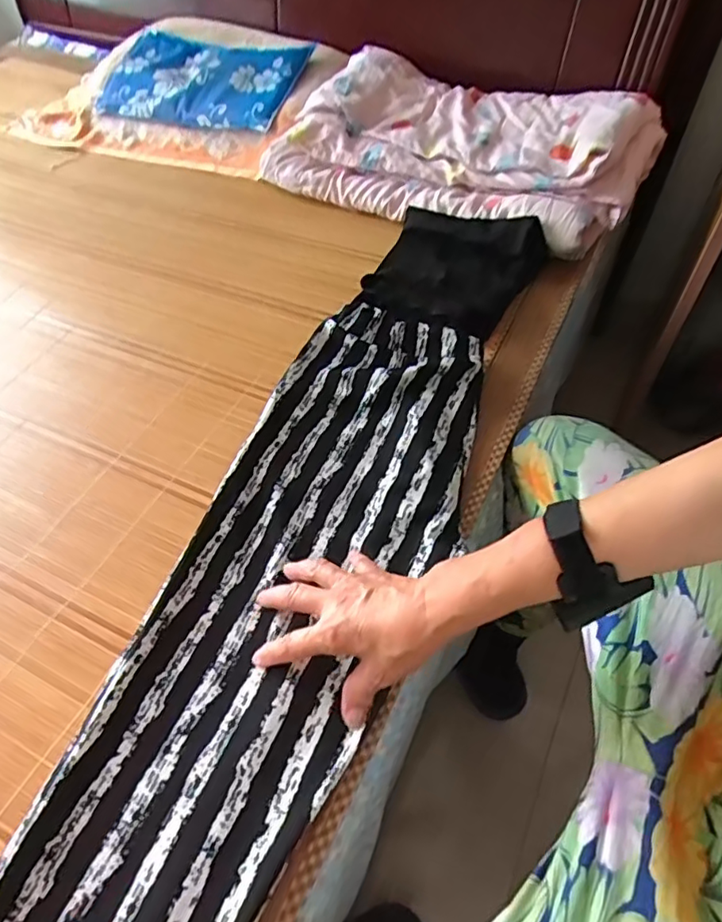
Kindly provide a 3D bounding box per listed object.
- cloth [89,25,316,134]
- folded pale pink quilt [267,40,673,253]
[{"bbox_3d":[-0.282,-0.695,1.054,0.379,0.072,0.216,19,57,18],"label":"cloth"},{"bbox_3d":[0.138,-0.470,0.870,0.521,0.135,0.267,23,55,18],"label":"folded pale pink quilt"}]

